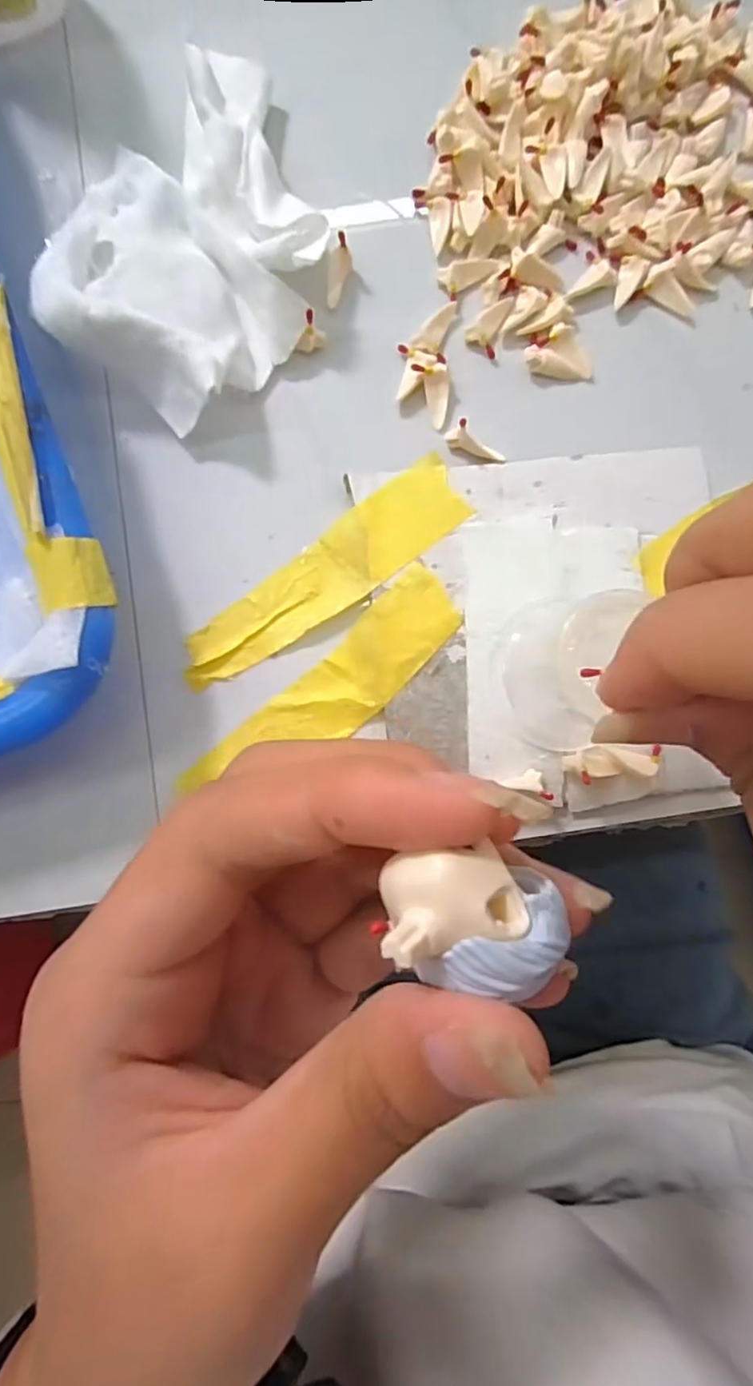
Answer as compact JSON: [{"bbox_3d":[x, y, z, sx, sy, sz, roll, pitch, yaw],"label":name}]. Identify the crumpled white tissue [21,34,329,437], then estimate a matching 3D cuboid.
[{"bbox_3d":[-0.045,-0.114,0.151,0.067,0.018,0.083,45,86,2],"label":"crumpled white tissue"}]

